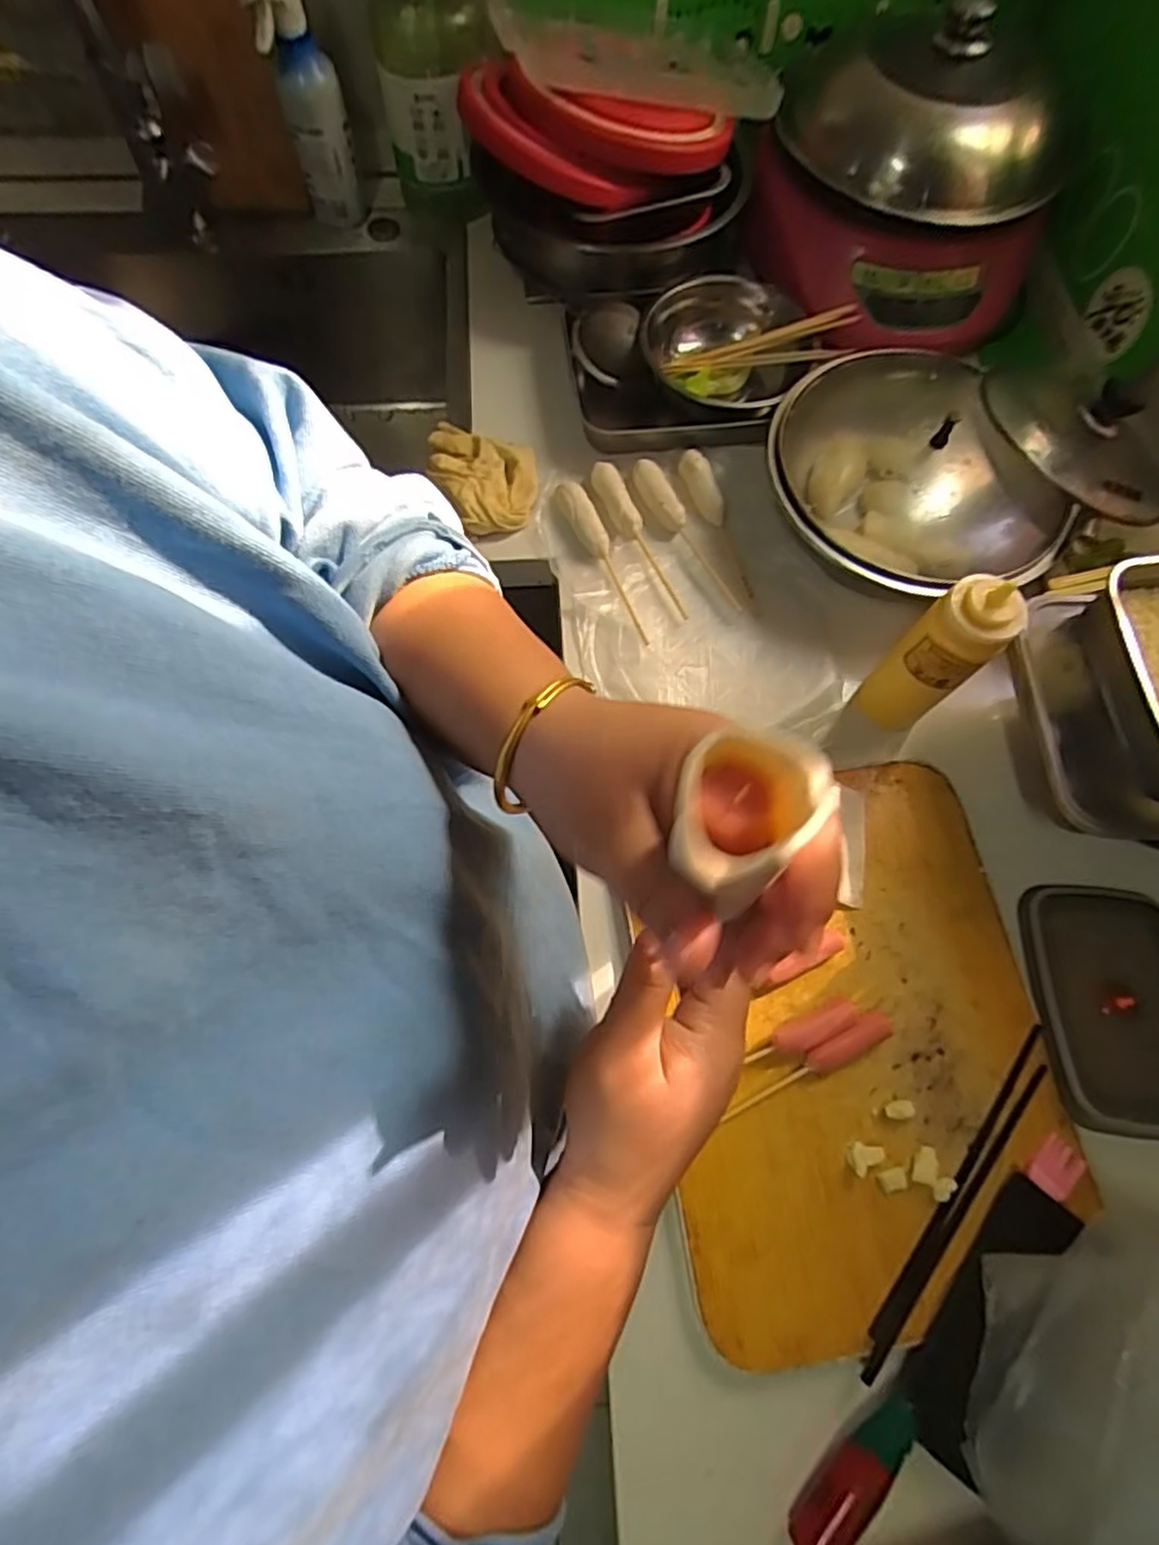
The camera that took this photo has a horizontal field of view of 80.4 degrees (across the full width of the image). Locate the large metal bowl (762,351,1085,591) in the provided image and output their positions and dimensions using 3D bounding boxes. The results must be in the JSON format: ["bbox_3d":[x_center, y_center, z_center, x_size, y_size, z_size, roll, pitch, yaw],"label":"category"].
[{"bbox_3d":[0.292,-0.270,0.648,0.229,0.100,0.264,-14,71,-6],"label":"large metal bowl"}]

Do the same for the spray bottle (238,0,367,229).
[{"bbox_3d":[-0.284,-0.702,0.723,0.070,0.218,0.065,-14,71,-7],"label":"spray bottle"}]

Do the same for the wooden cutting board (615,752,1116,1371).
[{"bbox_3d":[0.202,0.189,0.509,0.288,0.020,0.376,-8,71,-5],"label":"wooden cutting board"}]

